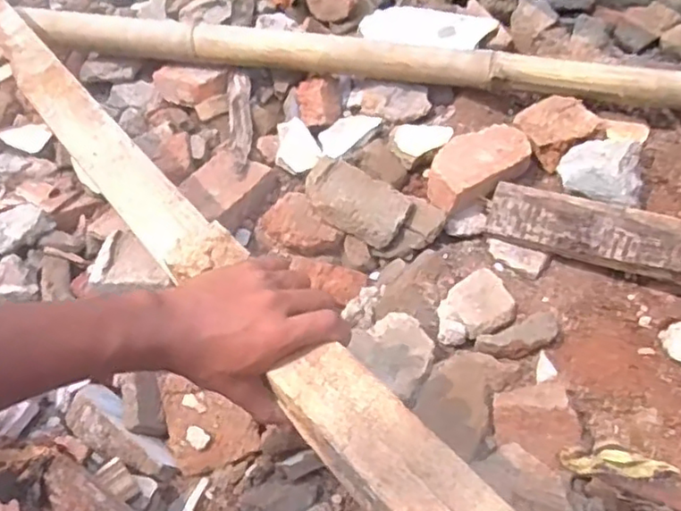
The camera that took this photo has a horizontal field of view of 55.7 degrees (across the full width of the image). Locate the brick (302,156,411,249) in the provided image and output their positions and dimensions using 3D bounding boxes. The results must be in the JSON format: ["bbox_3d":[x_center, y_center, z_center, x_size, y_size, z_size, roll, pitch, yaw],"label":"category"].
[{"bbox_3d":[0.020,-0.065,0.768,0.125,0.036,0.076,29,65,20],"label":"brick"}]

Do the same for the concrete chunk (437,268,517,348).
[{"bbox_3d":[0.141,0.056,0.701,0.091,0.021,0.068,-24,60,-9],"label":"concrete chunk"}]

